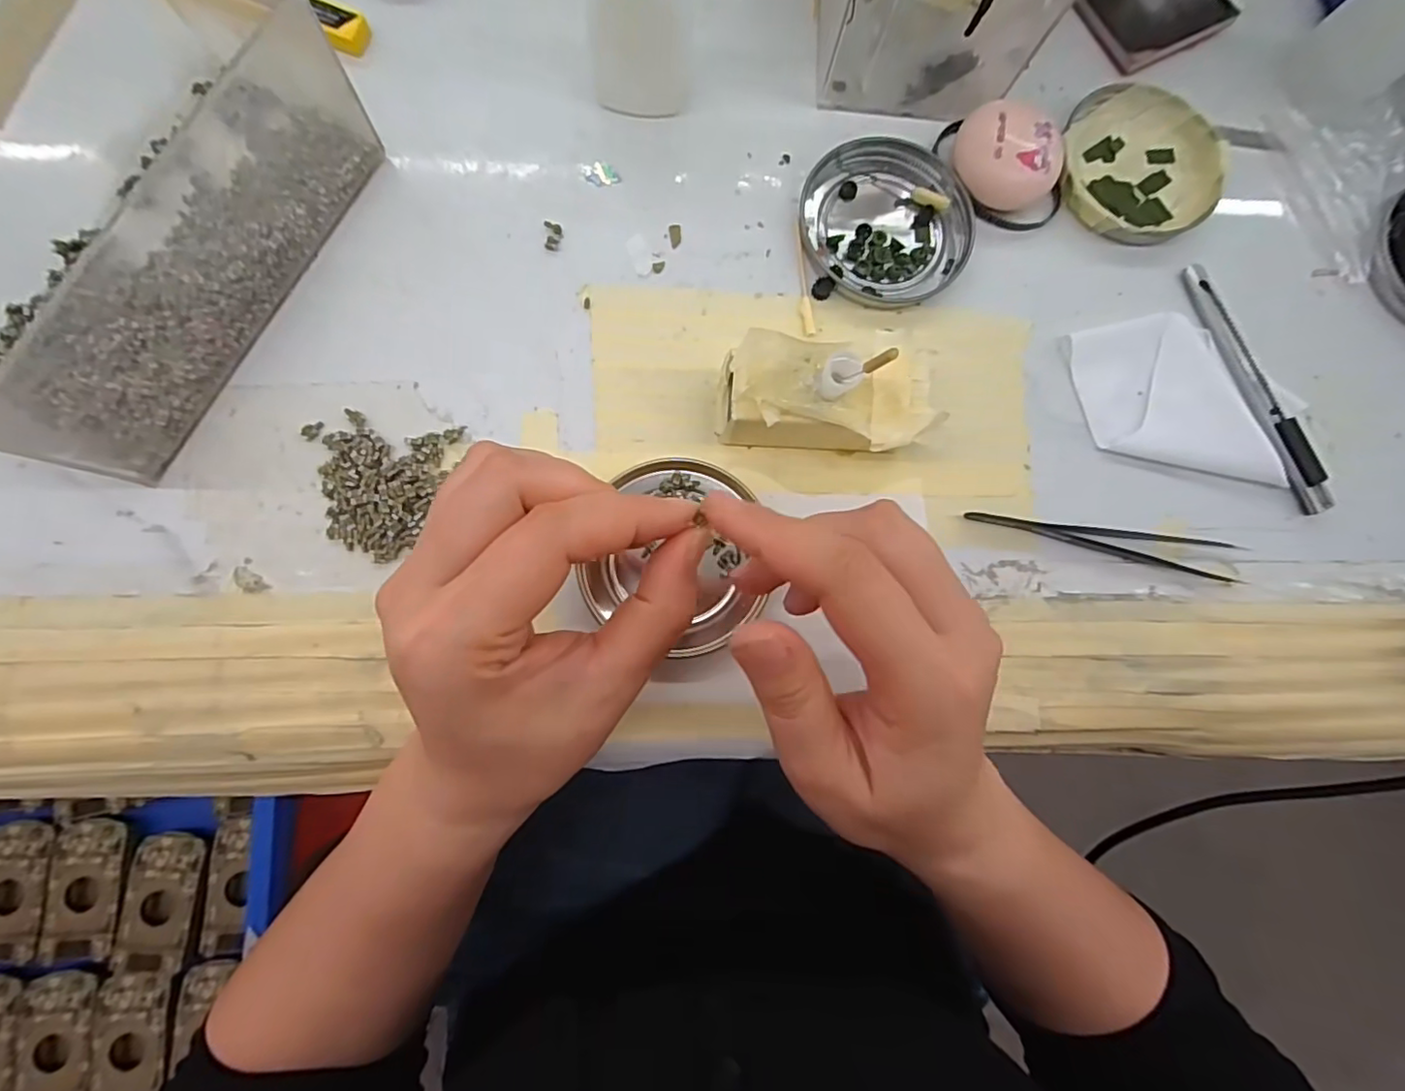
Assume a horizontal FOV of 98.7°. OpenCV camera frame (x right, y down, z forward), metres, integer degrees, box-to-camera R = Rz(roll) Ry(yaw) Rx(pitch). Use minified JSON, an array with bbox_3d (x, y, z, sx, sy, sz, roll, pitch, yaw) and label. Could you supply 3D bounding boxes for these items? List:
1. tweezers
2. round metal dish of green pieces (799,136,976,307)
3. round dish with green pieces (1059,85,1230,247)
[{"bbox_3d":[0.178,-0.005,0.266,0.125,0.005,0.018,13,83,-2],"label":"tweezers"},{"bbox_3d":[0.085,-0.149,0.278,0.076,0.009,0.076,0,83,-4],"label":"round metal dish of green pieces"},{"bbox_3d":[0.211,-0.183,0.290,0.075,0.010,0.080,0,83,-4],"label":"round dish with green pieces"}]

